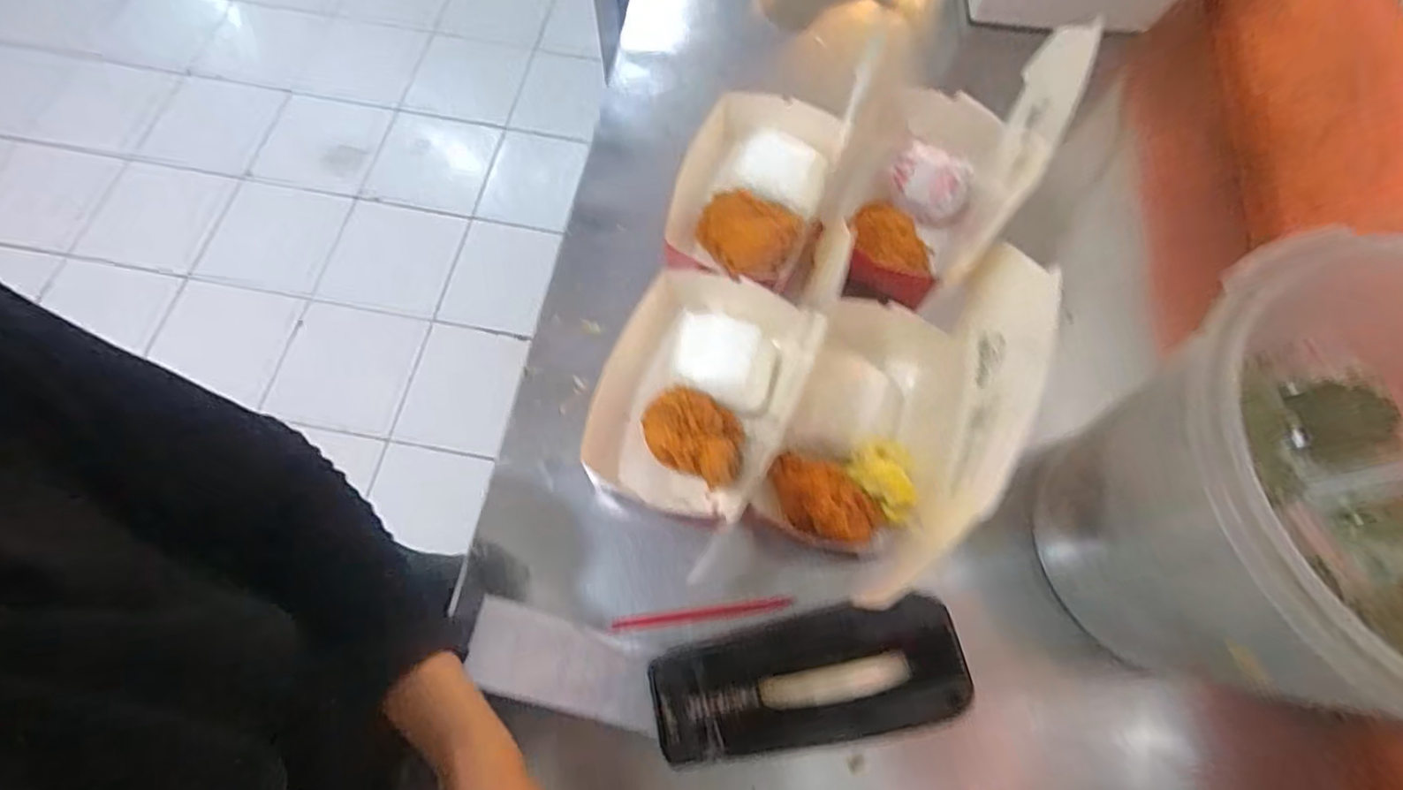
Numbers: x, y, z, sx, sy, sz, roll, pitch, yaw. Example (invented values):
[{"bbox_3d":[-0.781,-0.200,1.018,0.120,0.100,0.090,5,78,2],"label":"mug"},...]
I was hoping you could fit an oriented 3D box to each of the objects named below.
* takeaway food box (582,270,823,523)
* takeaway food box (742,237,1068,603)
[{"bbox_3d":[-0.010,0.002,0.504,0.155,0.058,0.196,23,69,7],"label":"takeaway food box"},{"bbox_3d":[0.139,0.006,0.454,0.127,0.160,0.230,23,69,7],"label":"takeaway food box"}]

